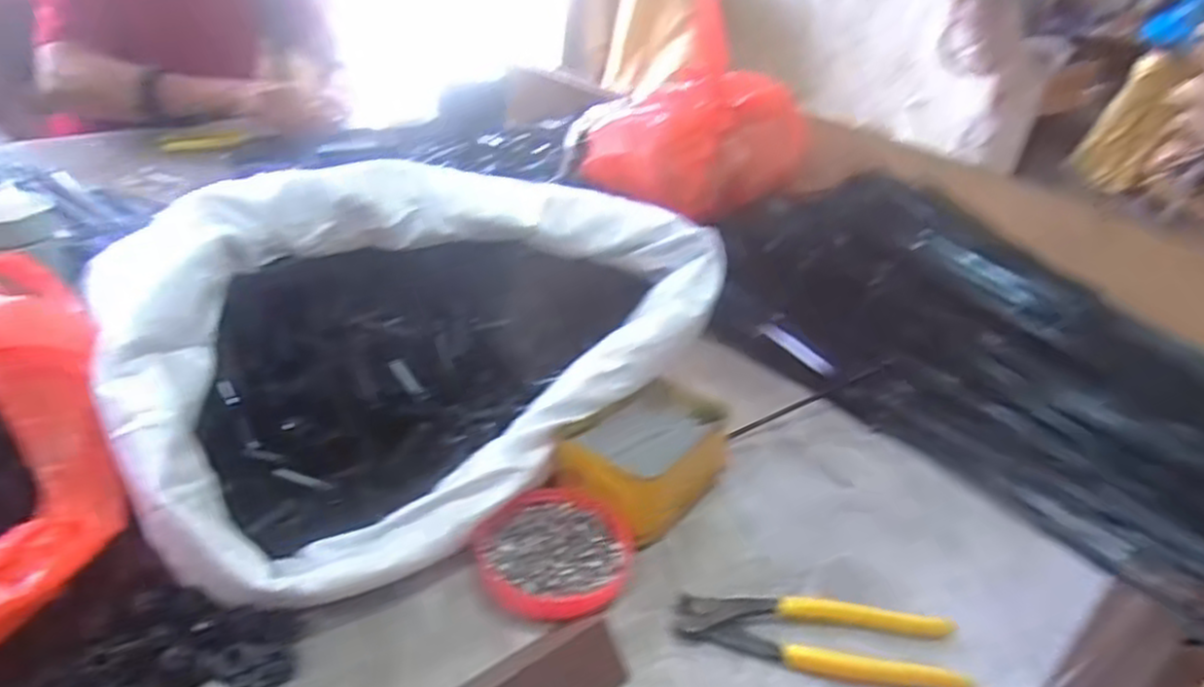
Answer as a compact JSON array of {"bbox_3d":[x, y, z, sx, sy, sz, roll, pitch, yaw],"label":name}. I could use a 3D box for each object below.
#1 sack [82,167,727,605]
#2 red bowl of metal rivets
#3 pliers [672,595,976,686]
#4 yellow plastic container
[{"bbox_3d":[-0.116,-0.018,0.548,0.273,0.157,0.420,32,39,33],"label":"sack"},{"bbox_3d":[-0.029,0.125,0.466,0.087,0.022,0.085,5,32,-3],"label":"red bowl of metal rivets"},{"bbox_3d":[0.126,0.167,0.442,0.165,0.013,0.046,8,32,1],"label":"pliers"},{"bbox_3d":[0.030,0.074,0.530,0.090,0.048,0.117,29,38,30],"label":"yellow plastic container"}]

